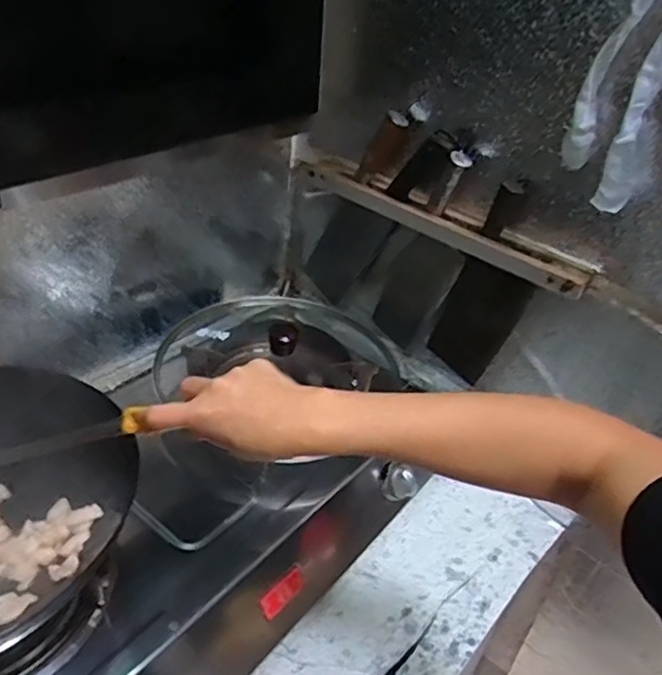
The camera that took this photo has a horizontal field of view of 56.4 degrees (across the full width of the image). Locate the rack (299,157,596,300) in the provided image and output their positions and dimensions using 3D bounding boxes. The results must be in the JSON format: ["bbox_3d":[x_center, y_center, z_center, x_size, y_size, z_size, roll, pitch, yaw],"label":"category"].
[{"bbox_3d":[0.121,-0.175,0.852,0.492,0.035,0.060,32,42,30],"label":"rack"}]

